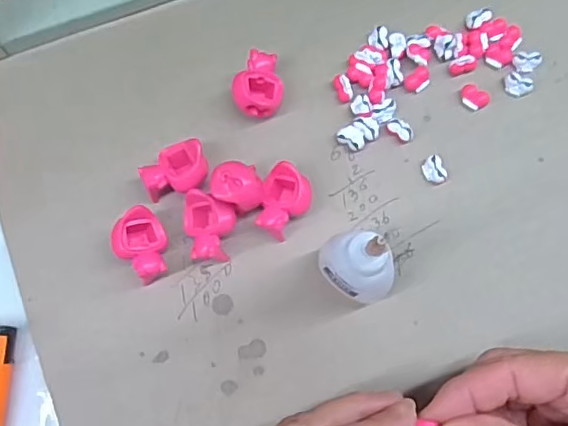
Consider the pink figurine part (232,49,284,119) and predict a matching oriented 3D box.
[{"bbox_3d":[-0.012,-0.064,0.303,0.024,0.023,0.033,12,77,4],"label":"pink figurine part"}]

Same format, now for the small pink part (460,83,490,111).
[{"bbox_3d":[0.100,-0.061,0.307,0.015,0.005,0.011,34,79,9],"label":"small pink part"}]

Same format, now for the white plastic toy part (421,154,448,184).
[{"bbox_3d":[0.076,-0.022,0.297,0.011,0.006,0.016,-11,76,-2],"label":"white plastic toy part"}]

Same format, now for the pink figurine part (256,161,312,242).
[{"bbox_3d":[0.001,-0.004,0.287,0.023,0.022,0.033,10,77,3],"label":"pink figurine part"}]

